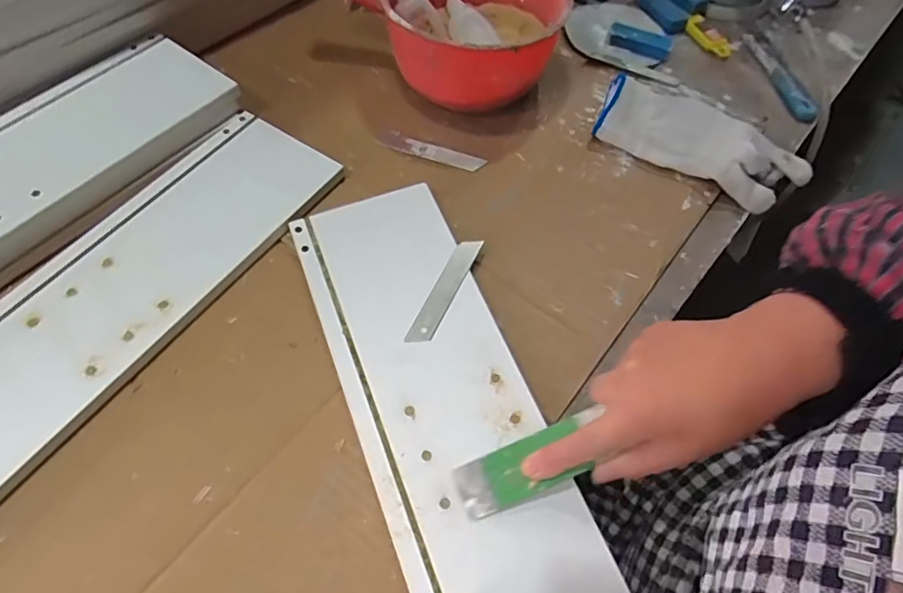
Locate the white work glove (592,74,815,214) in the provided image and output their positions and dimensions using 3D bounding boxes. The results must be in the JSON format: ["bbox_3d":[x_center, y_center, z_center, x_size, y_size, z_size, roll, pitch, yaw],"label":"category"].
[{"bbox_3d":[0.233,-0.147,0.499,0.193,0.036,0.089,29,63,14],"label":"white work glove"}]

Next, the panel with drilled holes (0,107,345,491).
[{"bbox_3d":[-0.304,0.052,0.372,0.129,0.014,0.544,32,64,15],"label":"panel with drilled holes"}]

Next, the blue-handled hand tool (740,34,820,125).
[{"bbox_3d":[0.351,-0.237,0.571,0.027,0.012,0.145,-7,61,-6],"label":"blue-handled hand tool"}]

